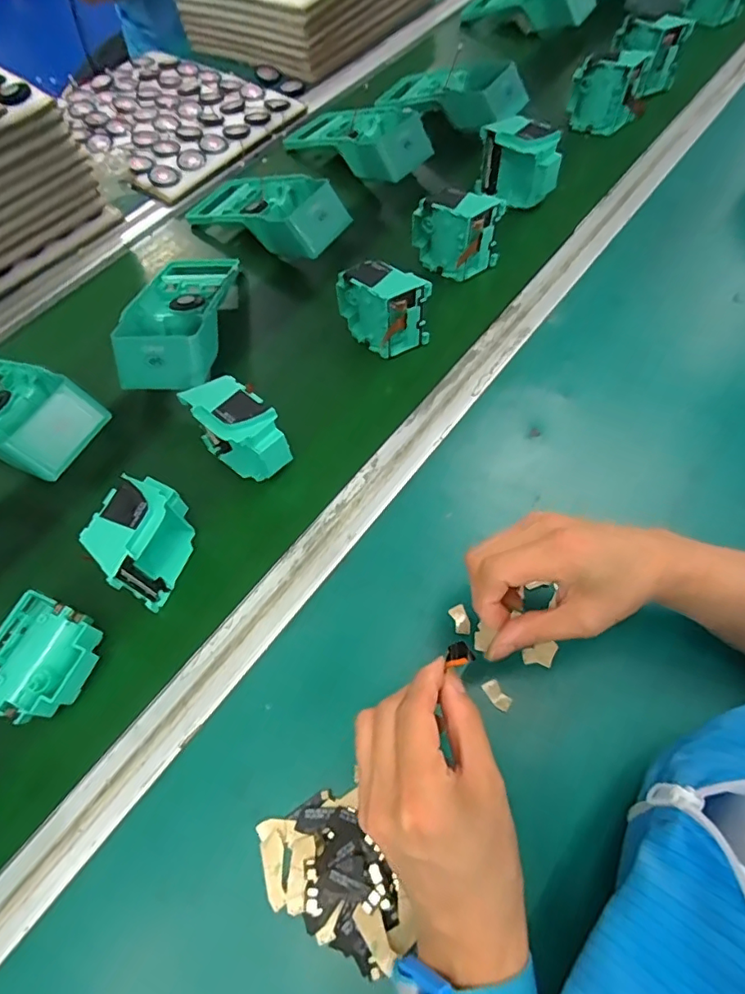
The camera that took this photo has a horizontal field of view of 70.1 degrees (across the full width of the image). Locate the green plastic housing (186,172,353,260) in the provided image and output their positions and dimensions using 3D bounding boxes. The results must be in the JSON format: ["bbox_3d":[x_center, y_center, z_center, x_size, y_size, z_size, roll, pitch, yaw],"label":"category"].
[{"bbox_3d":[-0.117,-0.318,0.585,0.190,0.048,0.088,29,68,17],"label":"green plastic housing"}]

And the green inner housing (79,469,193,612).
[{"bbox_3d":[-0.166,0.033,0.392,0.045,0.081,0.078,23,66,15],"label":"green inner housing"}]

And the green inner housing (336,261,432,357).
[{"bbox_3d":[0.010,-0.171,0.493,0.075,0.084,0.041,40,72,21],"label":"green inner housing"}]

